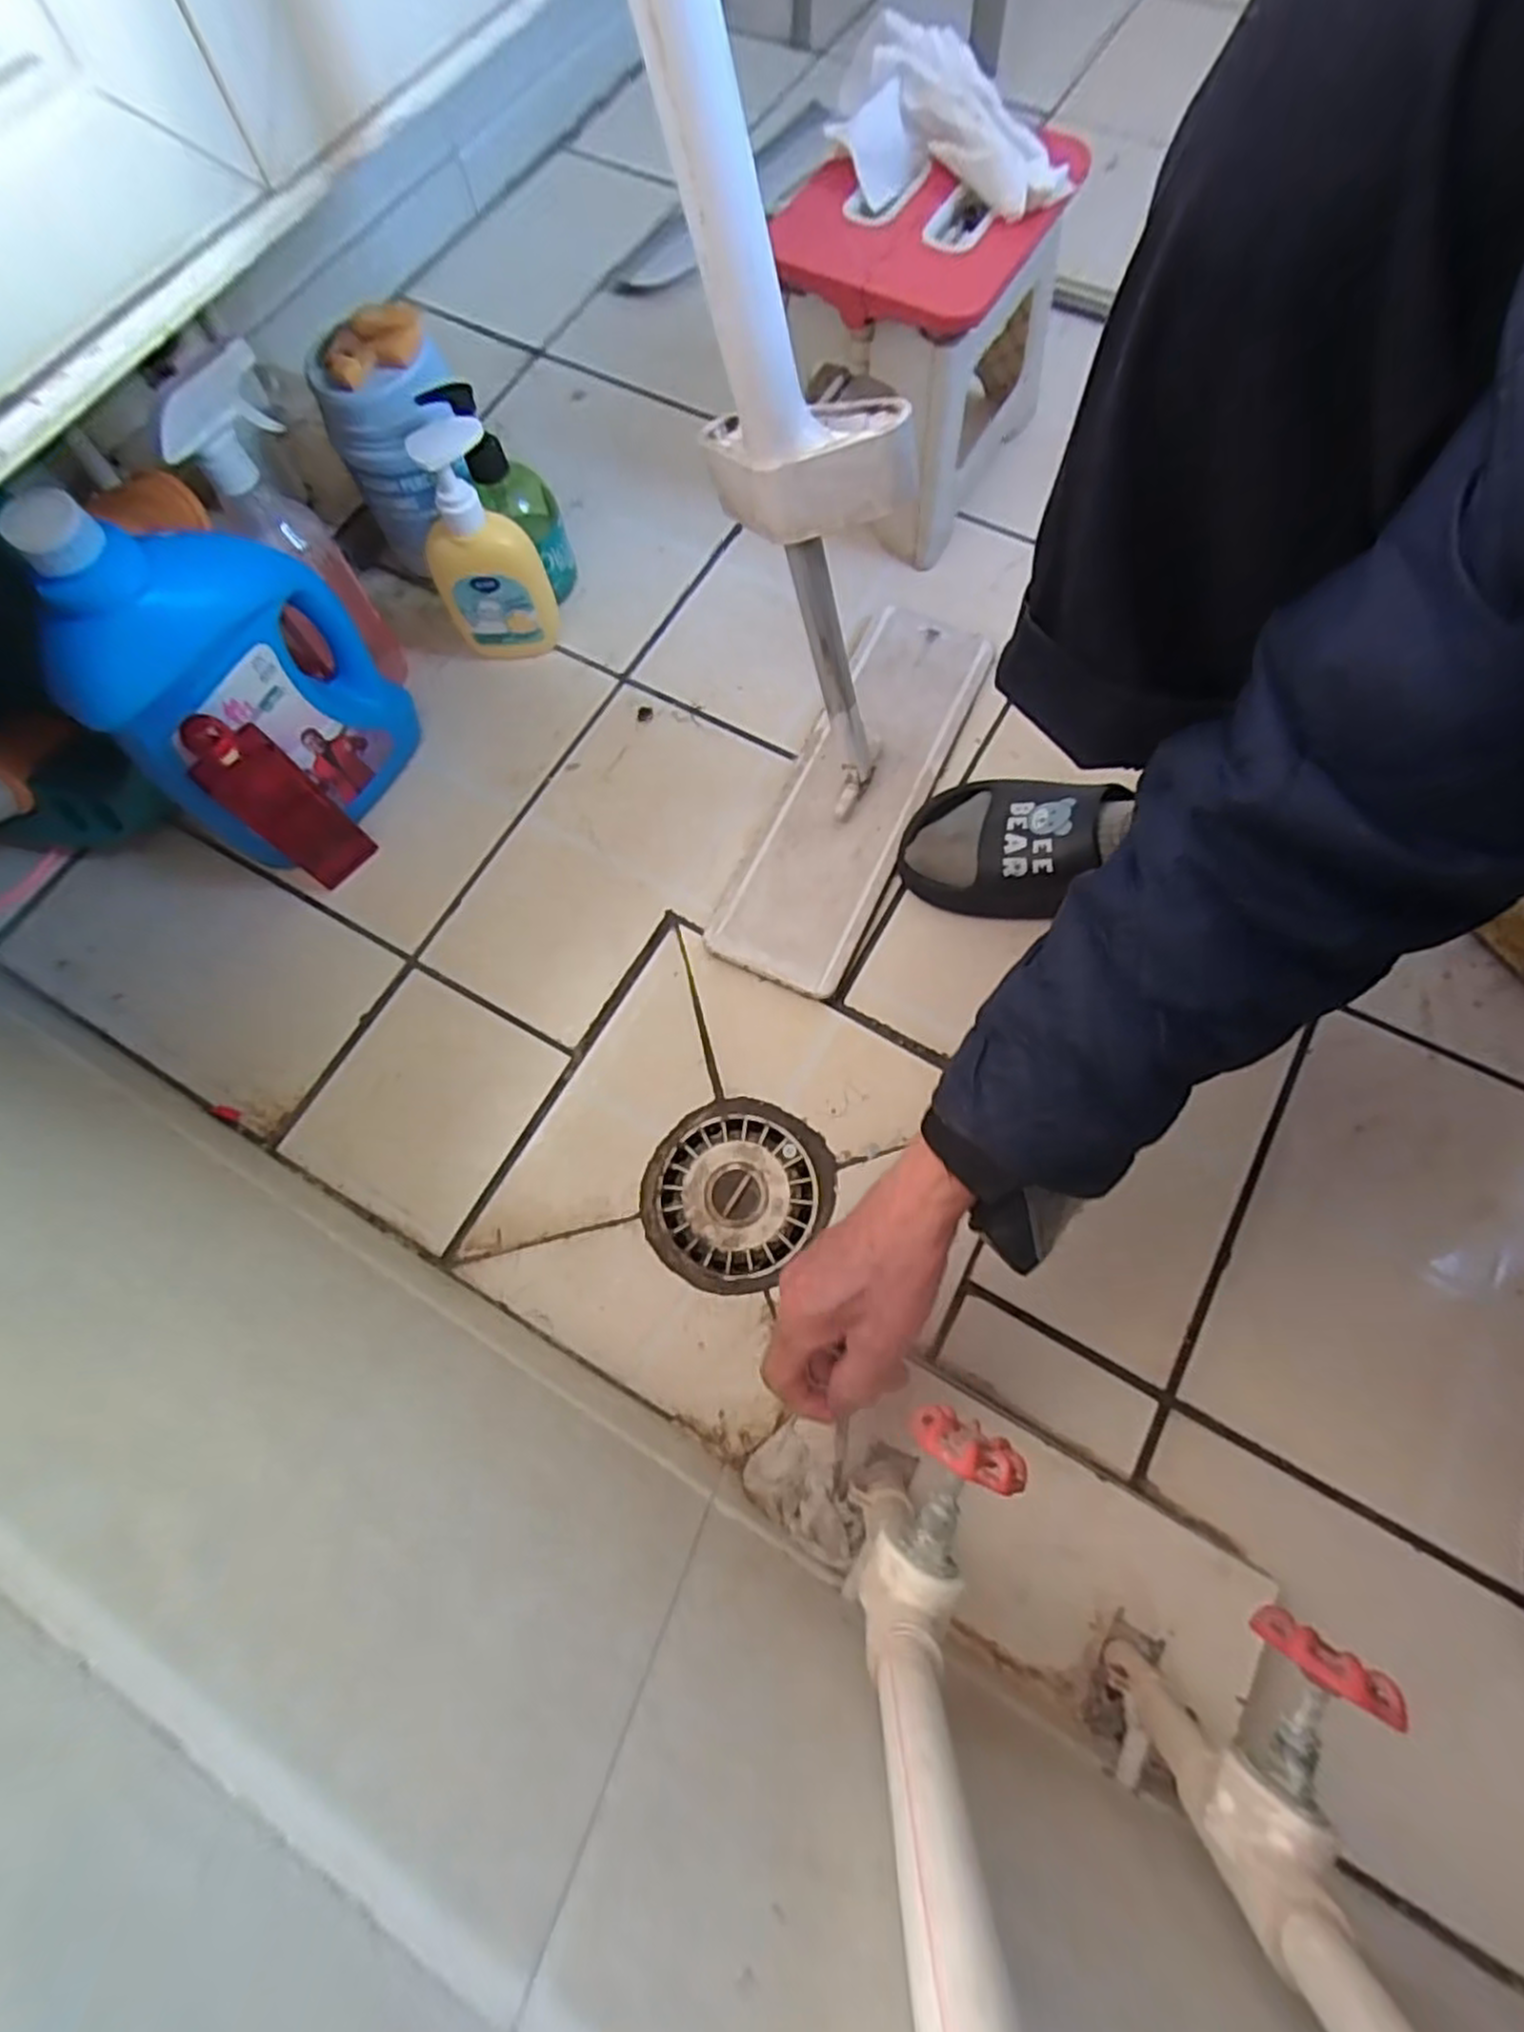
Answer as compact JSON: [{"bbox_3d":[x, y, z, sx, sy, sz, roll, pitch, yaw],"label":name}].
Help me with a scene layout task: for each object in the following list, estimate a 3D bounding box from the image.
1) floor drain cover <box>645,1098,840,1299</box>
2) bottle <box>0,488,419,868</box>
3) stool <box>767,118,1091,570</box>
[{"bbox_3d":[-0.019,0.123,0.540,0.121,0.008,0.133,42,79,14],"label":"floor drain cover"},{"bbox_3d":[-0.346,-0.217,0.514,0.180,0.247,0.076,-42,75,-12],"label":"bottle"},{"bbox_3d":[0.125,-0.562,0.635,0.176,0.193,0.214,31,76,11],"label":"stool"}]

